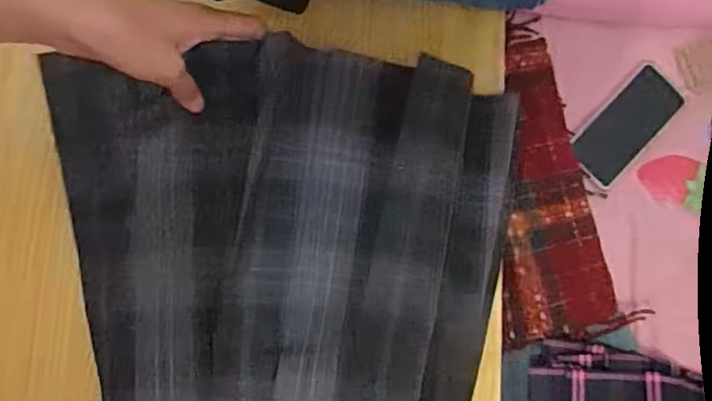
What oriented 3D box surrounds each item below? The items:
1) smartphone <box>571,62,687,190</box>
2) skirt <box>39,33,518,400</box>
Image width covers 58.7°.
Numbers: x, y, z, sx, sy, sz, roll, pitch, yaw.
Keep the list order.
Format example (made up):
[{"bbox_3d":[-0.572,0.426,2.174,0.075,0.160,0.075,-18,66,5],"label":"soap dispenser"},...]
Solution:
[{"bbox_3d":[0.344,-0.097,0.805,0.076,0.012,0.168,44,80,8],"label":"smartphone"},{"bbox_3d":[-0.038,0.076,0.424,0.303,0.038,0.367,-6,78,-3],"label":"skirt"}]

